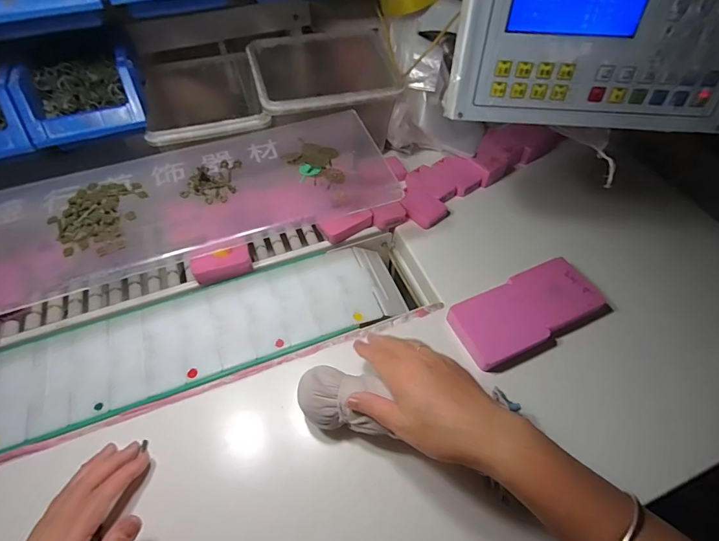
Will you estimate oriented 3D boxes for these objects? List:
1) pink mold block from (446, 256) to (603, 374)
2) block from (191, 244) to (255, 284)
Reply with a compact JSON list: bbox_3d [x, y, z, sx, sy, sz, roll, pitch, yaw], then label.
[{"bbox_3d":[0.198,0.047,0.466,0.179,0.030,0.085,-19,55,-14],"label":"pink mold block"},{"bbox_3d":[-0.171,-0.010,0.487,0.070,0.023,0.035,-14,54,-11],"label":"block"}]

